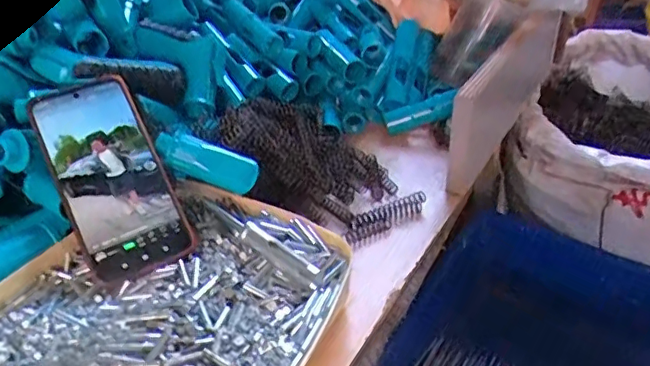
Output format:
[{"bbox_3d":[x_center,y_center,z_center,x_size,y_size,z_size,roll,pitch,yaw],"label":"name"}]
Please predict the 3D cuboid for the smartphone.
[{"bbox_3d":[-0.167,-0.006,0.437,0.078,0.014,0.166,-21,74,-27],"label":"smartphone"}]

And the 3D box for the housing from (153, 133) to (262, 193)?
[{"bbox_3d":[-0.098,-0.017,0.466,0.084,0.029,0.023,20,33,-5],"label":"housing"}]

